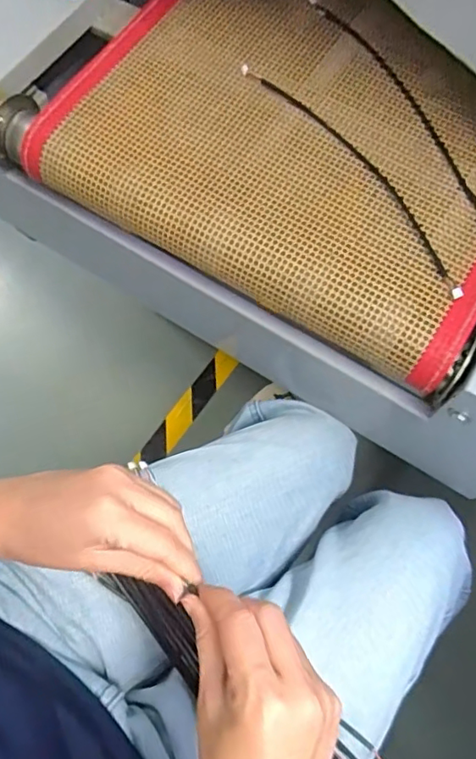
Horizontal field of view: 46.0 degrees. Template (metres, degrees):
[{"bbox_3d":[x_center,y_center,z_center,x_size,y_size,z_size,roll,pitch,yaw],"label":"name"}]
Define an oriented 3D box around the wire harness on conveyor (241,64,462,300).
[{"bbox_3d":[0.098,-0.173,0.459,0.036,0.013,0.272,-33,73,-12],"label":"wire harness on conveyor"}]

